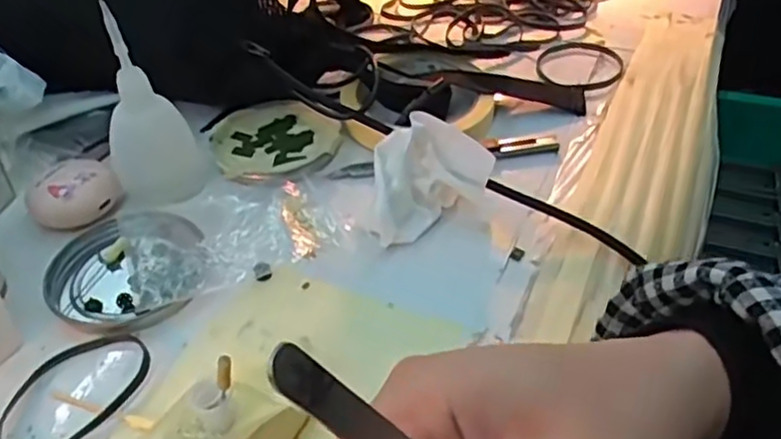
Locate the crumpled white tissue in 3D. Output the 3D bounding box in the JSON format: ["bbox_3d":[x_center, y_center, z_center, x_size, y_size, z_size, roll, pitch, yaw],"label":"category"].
[{"bbox_3d":[0.018,-0.024,0.368,0.066,0.045,0.043,-19,44,-17],"label":"crumpled white tissue"}]

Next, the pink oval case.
[{"bbox_3d":[-0.178,-0.015,0.387,0.047,0.019,0.037,-25,46,-23],"label":"pink oval case"}]

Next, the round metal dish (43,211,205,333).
[{"bbox_3d":[-0.136,0.027,0.353,0.074,0.012,0.077,-2,41,1],"label":"round metal dish"}]

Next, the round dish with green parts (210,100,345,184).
[{"bbox_3d":[-0.070,-0.049,0.432,0.078,0.011,0.077,-2,41,1],"label":"round dish with green parts"}]

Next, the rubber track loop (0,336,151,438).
[{"bbox_3d":[-0.139,0.076,0.301,0.070,0.004,0.048,-32,49,-29],"label":"rubber track loop"}]

